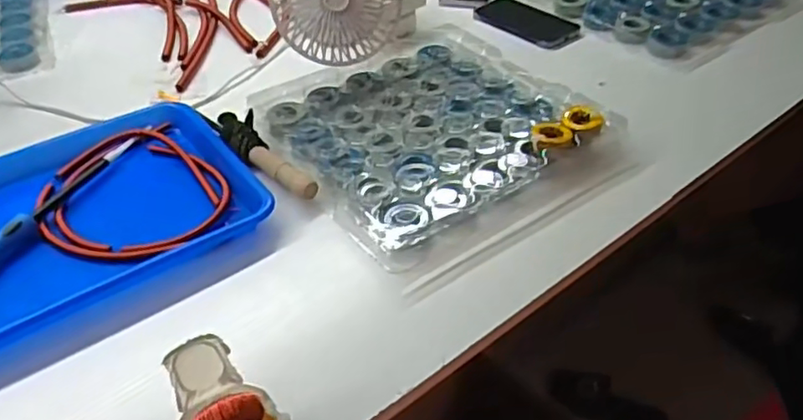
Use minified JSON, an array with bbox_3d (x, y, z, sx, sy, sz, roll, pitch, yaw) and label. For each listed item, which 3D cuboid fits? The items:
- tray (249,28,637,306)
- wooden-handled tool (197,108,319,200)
[{"bbox_3d":[0.029,-0.094,0.670,0.289,0.033,0.330,-26,47,-23],"label":"tray"},{"bbox_3d":[-0.147,-0.063,0.638,0.035,0.027,0.173,-31,49,-27],"label":"wooden-handled tool"}]

